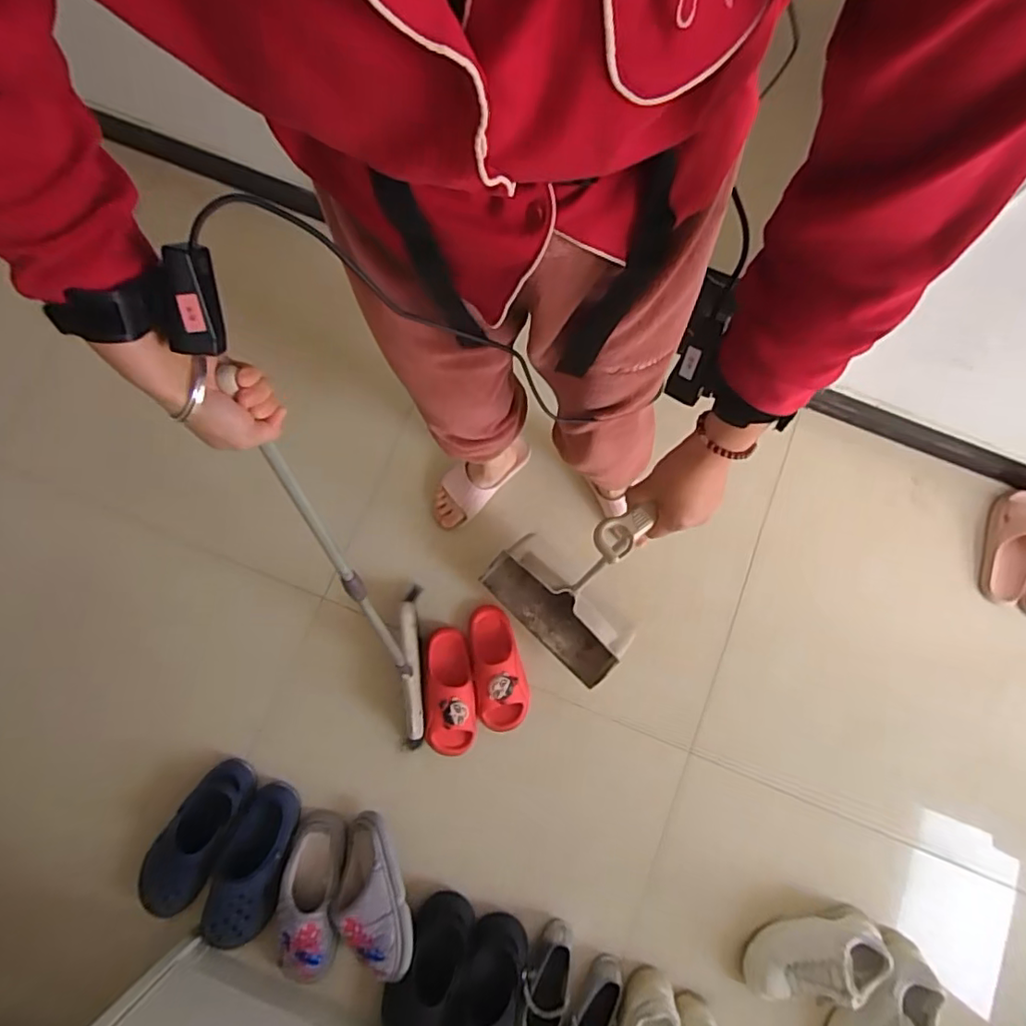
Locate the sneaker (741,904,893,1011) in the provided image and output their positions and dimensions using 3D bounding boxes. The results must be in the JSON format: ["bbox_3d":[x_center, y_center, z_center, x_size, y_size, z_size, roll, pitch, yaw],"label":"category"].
[{"bbox_3d":[0.555,0.807,1.076,0.261,0.130,0.108,-13,83,-1],"label":"sneaker"}]

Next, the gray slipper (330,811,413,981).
[{"bbox_3d":[-0.265,0.701,1.086,0.135,0.063,0.269,-19,62,-3],"label":"gray slipper"}]

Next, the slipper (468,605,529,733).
[{"bbox_3d":[-0.031,0.307,1.183,0.100,0.087,0.243,-8,76,0],"label":"slipper"}]

